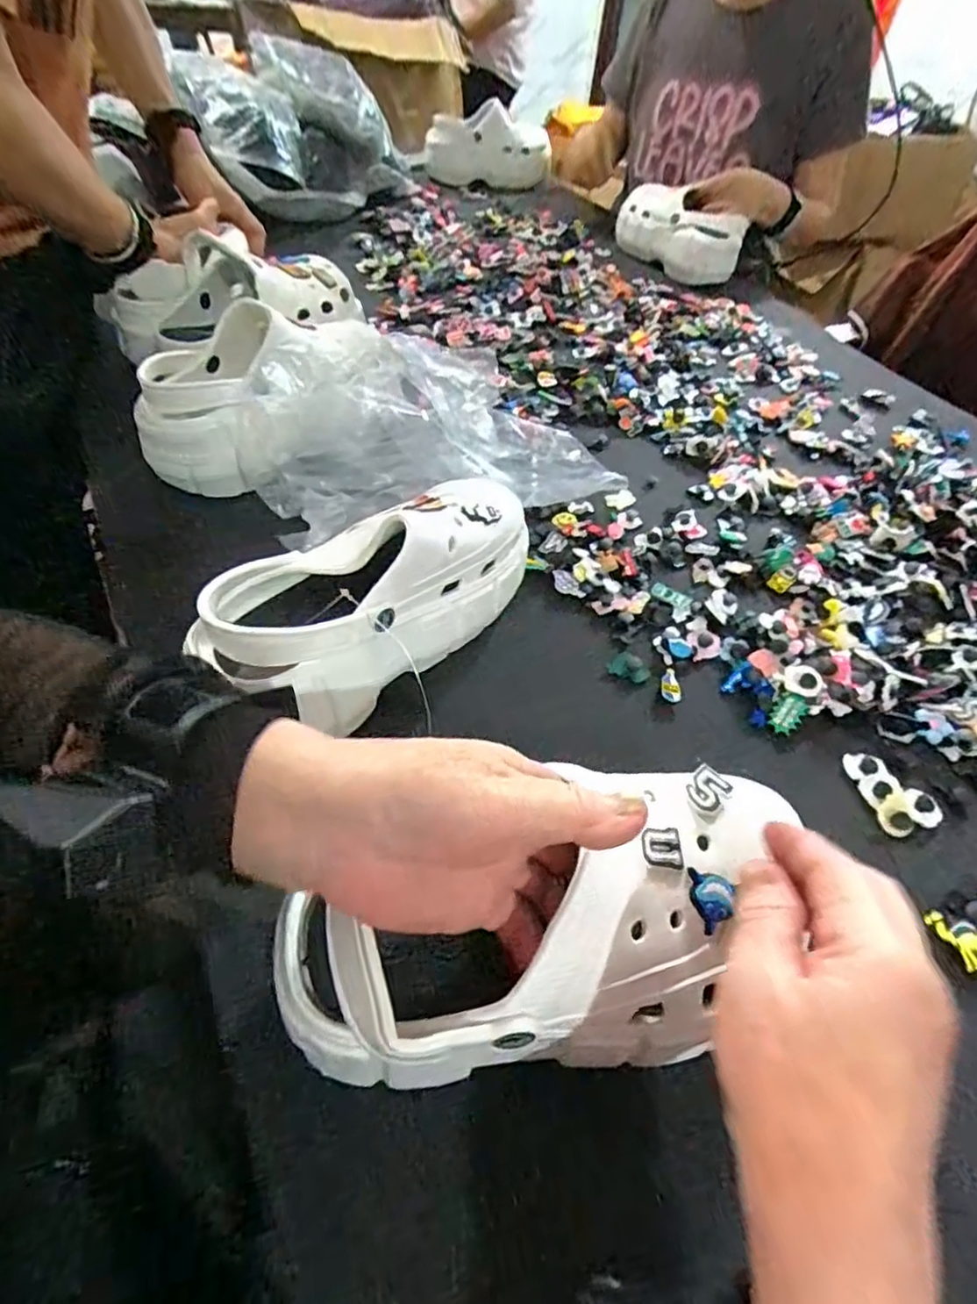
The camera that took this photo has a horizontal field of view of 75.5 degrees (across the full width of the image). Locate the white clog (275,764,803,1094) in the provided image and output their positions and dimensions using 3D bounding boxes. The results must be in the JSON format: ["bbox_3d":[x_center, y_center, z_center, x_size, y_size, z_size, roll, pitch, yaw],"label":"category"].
[{"bbox_3d":[0.036,0.115,0.270,0.237,0.079,0.114,-16,53,-18],"label":"white clog"}]

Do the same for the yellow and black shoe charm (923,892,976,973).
[{"bbox_3d":[0.271,0.148,0.346,0.050,0.013,0.035,-21,55,-22],"label":"yellow and black shoe charm"}]

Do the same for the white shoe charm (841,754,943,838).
[{"bbox_3d":[0.256,0.086,0.400,0.040,0.009,0.056,-11,52,-16],"label":"white shoe charm"}]

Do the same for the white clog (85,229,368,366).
[{"bbox_3d":[-0.256,-0.365,0.650,0.253,0.091,0.132,-24,56,-24],"label":"white clog"}]

